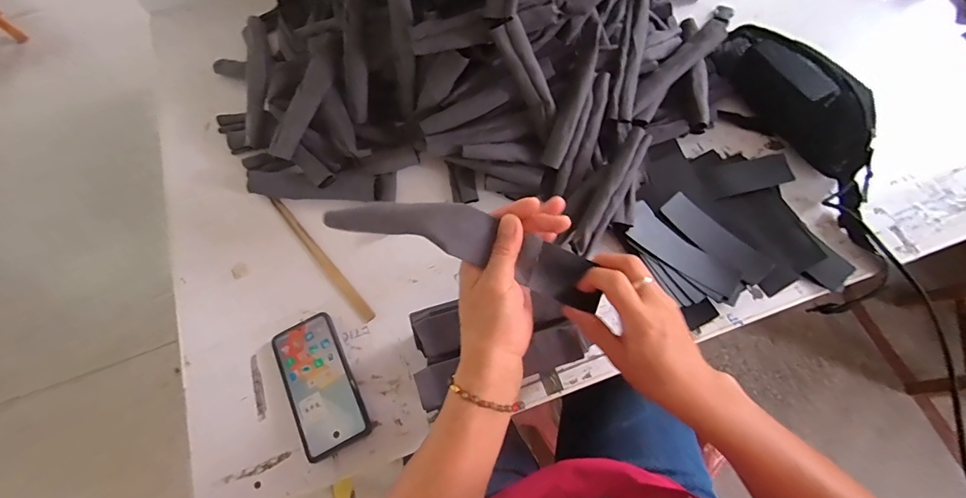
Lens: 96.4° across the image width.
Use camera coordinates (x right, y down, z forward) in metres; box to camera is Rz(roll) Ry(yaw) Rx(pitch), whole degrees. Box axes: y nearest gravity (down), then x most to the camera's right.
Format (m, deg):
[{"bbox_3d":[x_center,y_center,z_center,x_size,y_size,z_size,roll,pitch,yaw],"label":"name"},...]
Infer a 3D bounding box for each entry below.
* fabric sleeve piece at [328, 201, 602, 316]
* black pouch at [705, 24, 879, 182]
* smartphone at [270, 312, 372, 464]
[{"bbox_3d":[-0.007,-0.003,0.373,0.239,0.044,0.045,19,70,-12],"label":"fabric sleeve piece"},{"bbox_3d":[0.451,-0.223,0.618,0.084,0.078,0.260,-31,71,-9],"label":"black pouch"},{"bbox_3d":[-0.201,0.164,0.532,0.078,0.017,0.164,-26,66,-7],"label":"smartphone"}]

